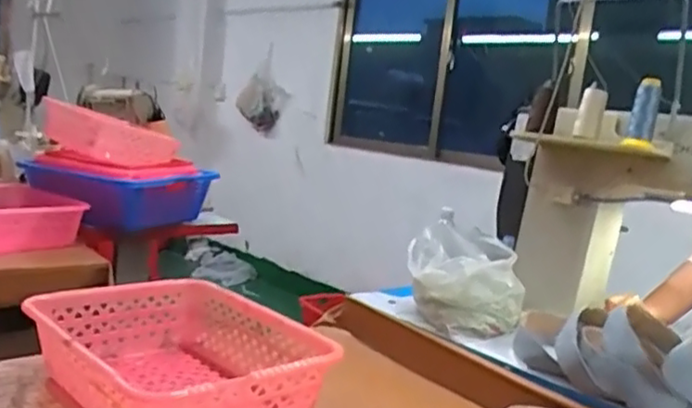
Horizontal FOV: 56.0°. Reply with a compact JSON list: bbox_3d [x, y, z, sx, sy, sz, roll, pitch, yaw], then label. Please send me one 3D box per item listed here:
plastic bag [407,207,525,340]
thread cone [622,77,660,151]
[{"bbox_3d":[0.226,0.138,1.266,0.216,0.184,0.150,13,11,37],"label":"plastic bag"},{"bbox_3d":[0.507,-0.151,1.114,0.049,0.122,0.039,11,10,27],"label":"thread cone"}]

